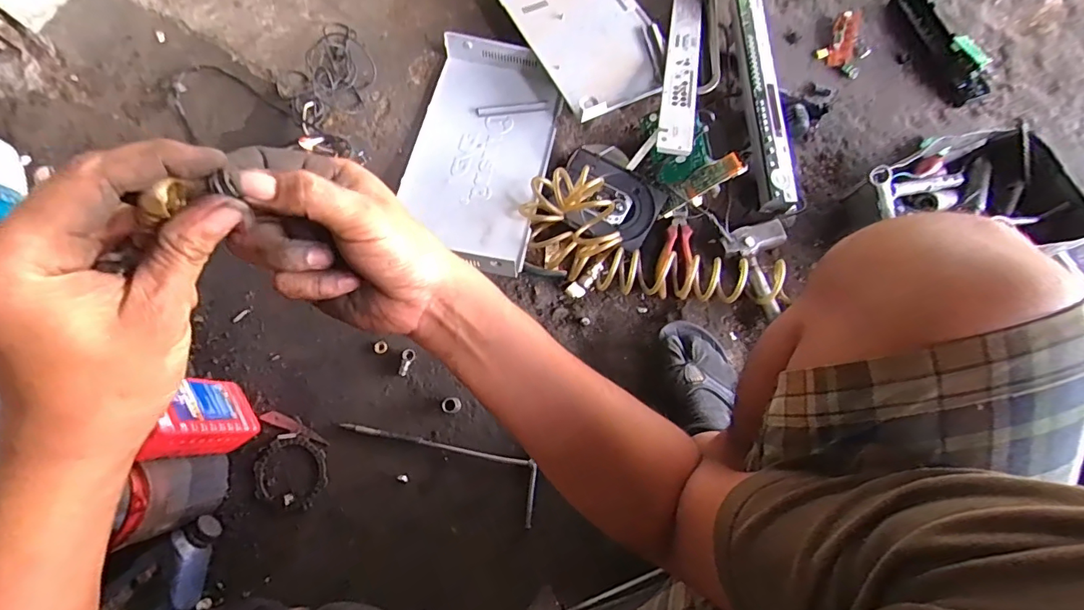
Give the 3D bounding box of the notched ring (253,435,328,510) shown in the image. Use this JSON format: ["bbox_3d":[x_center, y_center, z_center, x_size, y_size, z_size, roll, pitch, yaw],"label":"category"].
[{"bbox_3d":[-0.394,0.263,0.759,0.113,0.009,0.109,0,76,0],"label":"notched ring"}]

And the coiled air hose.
[{"bbox_3d":[0.181,-0.105,0.797,0.429,0.121,0.173,8,76,2],"label":"coiled air hose"}]

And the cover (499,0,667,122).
[{"bbox_3d":[0.070,-0.547,0.900,0.227,0.034,0.429,-28,78,-7],"label":"cover"}]

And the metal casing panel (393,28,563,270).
[{"bbox_3d":[-0.108,-0.273,0.845,0.237,0.058,0.444,12,76,3],"label":"metal casing panel"}]

